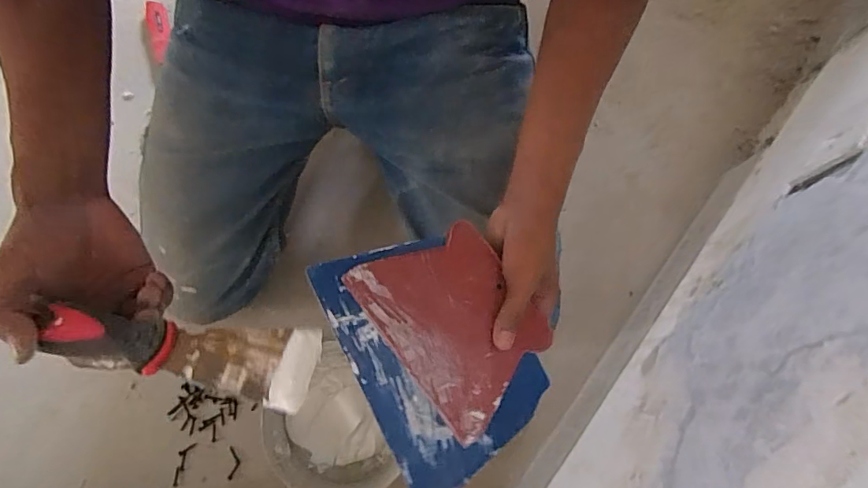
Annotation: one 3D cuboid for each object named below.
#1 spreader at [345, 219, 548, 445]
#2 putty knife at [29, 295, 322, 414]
[{"bbox_3d":[0.019,0.062,0.422,0.122,0.004,0.163,-38,89,-16],"label":"spreader"},{"bbox_3d":[-0.158,0.067,0.305,0.173,0.021,0.044,7,76,5],"label":"putty knife"}]

